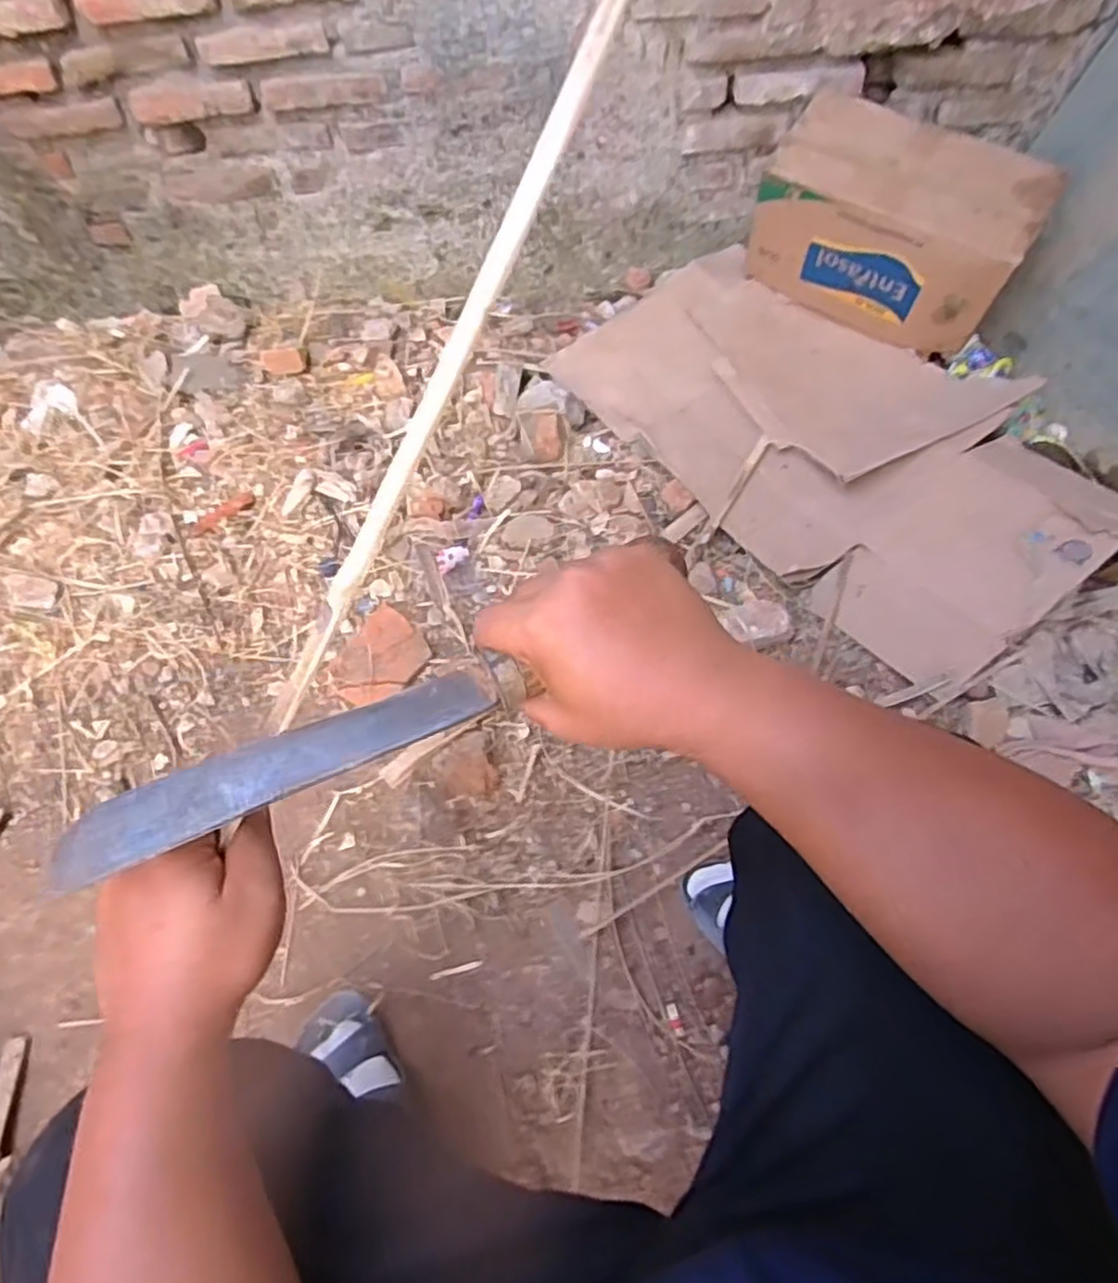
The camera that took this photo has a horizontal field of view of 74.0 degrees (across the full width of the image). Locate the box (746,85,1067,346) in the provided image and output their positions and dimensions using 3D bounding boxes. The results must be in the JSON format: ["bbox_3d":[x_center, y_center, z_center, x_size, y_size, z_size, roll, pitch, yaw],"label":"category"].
[{"bbox_3d":[0.554,-0.695,1.223,0.425,0.246,0.222,28,60,24],"label":"box"}]

